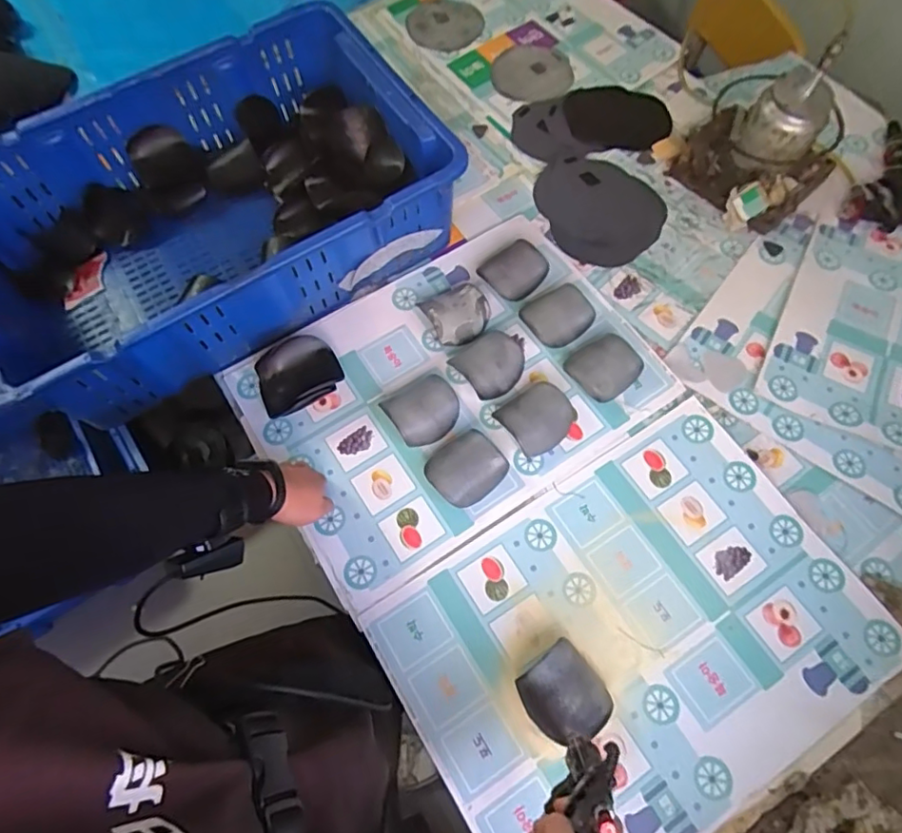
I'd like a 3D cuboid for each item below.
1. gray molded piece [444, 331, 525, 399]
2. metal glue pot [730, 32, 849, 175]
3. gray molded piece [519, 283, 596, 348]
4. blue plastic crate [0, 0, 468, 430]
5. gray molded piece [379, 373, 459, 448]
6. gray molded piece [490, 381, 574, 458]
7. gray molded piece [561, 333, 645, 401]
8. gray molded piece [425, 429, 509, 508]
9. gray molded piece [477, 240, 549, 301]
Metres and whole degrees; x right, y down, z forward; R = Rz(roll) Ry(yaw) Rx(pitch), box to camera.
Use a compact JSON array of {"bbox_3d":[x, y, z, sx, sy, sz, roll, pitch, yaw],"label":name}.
[{"bbox_3d":[0.055,-0.074,0.786,0.091,0.034,0.086,-37,71,-14],"label":"gray molded piece"},{"bbox_3d":[0.497,-0.467,0.823,0.123,0.173,0.124,-1,67,1],"label":"metal glue pot"},{"bbox_3d":[0.154,-0.142,0.816,0.101,0.032,0.078,-24,68,-10],"label":"gray molded piece"},{"bbox_3d":[-0.361,-0.299,0.816,0.649,0.173,0.459,-30,69,-12],"label":"blue plastic crate"},{"bbox_3d":[-0.036,-0.007,0.760,0.090,0.033,0.081,-28,69,-11],"label":"gray molded piece"},{"bbox_3d":[0.114,0.001,0.751,0.093,0.042,0.084,-36,70,-14],"label":"gray molded piece"},{"bbox_3d":[0.208,-0.068,0.778,0.096,0.039,0.085,-38,71,-15],"label":"gray molded piece"},{"bbox_3d":[0.020,0.069,0.727,0.096,0.032,0.080,-41,71,-16],"label":"gray molded piece"},{"bbox_3d":[0.092,-0.217,0.847,0.092,0.051,0.077,-40,71,-15],"label":"gray molded piece"}]

